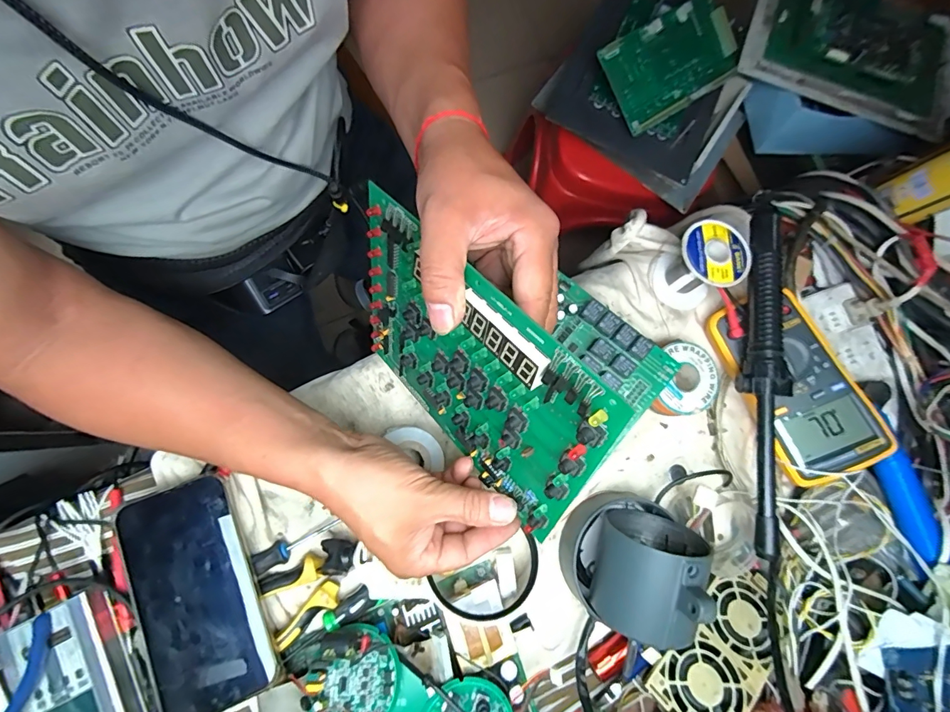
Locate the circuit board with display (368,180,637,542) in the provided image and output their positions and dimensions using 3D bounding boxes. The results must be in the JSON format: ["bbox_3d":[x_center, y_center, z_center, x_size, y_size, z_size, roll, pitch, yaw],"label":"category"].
[{"bbox_3d":[-0.011,0.011,0.285,0.010,0.154,0.210,-27,58,-32],"label":"circuit board with display"}]

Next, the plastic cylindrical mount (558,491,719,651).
[{"bbox_3d":[0.127,0.167,0.348,0.081,0.108,0.106,34,79,0],"label":"plastic cylindrical mount"}]

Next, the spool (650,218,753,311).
[{"bbox_3d":[0.217,-0.086,0.419,0.062,0.065,0.065,1,81,-6],"label":"spool"}]

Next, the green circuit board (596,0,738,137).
[{"bbox_3d":[0.271,-0.404,0.593,0.198,0.017,0.117,-33,102,-5],"label":"green circuit board"}]

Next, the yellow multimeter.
[{"bbox_3d":[0.299,0.025,0.411,0.090,0.048,0.179,-29,78,10],"label":"yellow multimeter"}]

